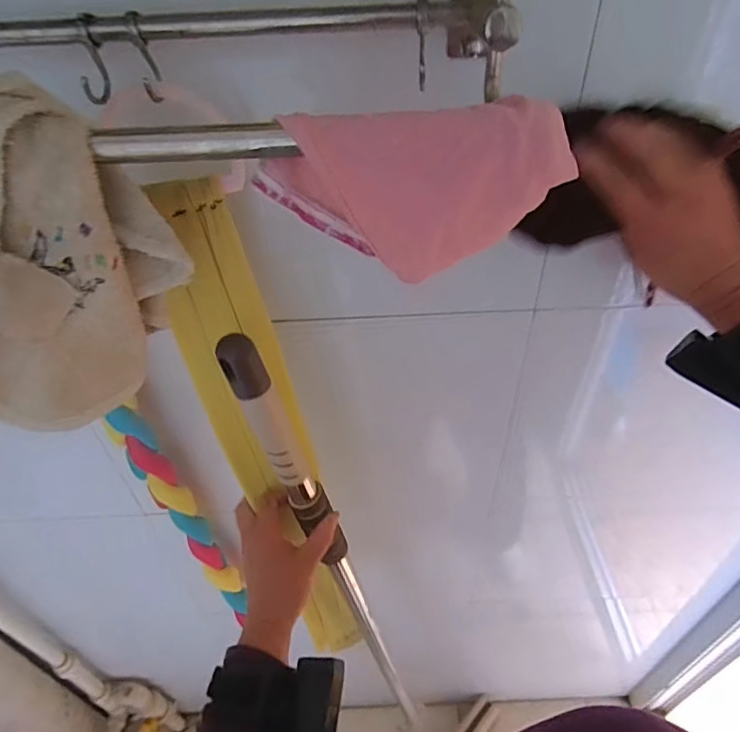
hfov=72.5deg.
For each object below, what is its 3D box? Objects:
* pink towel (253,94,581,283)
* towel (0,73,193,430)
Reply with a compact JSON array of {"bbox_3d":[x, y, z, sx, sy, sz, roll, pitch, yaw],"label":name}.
[{"bbox_3d":[0.022,-0.086,0.249,0.145,0.070,0.029,-2,42,1],"label":"pink towel"},{"bbox_3d":[-0.158,-0.051,0.253,0.048,0.144,0.112,28,50,30],"label":"towel"}]

